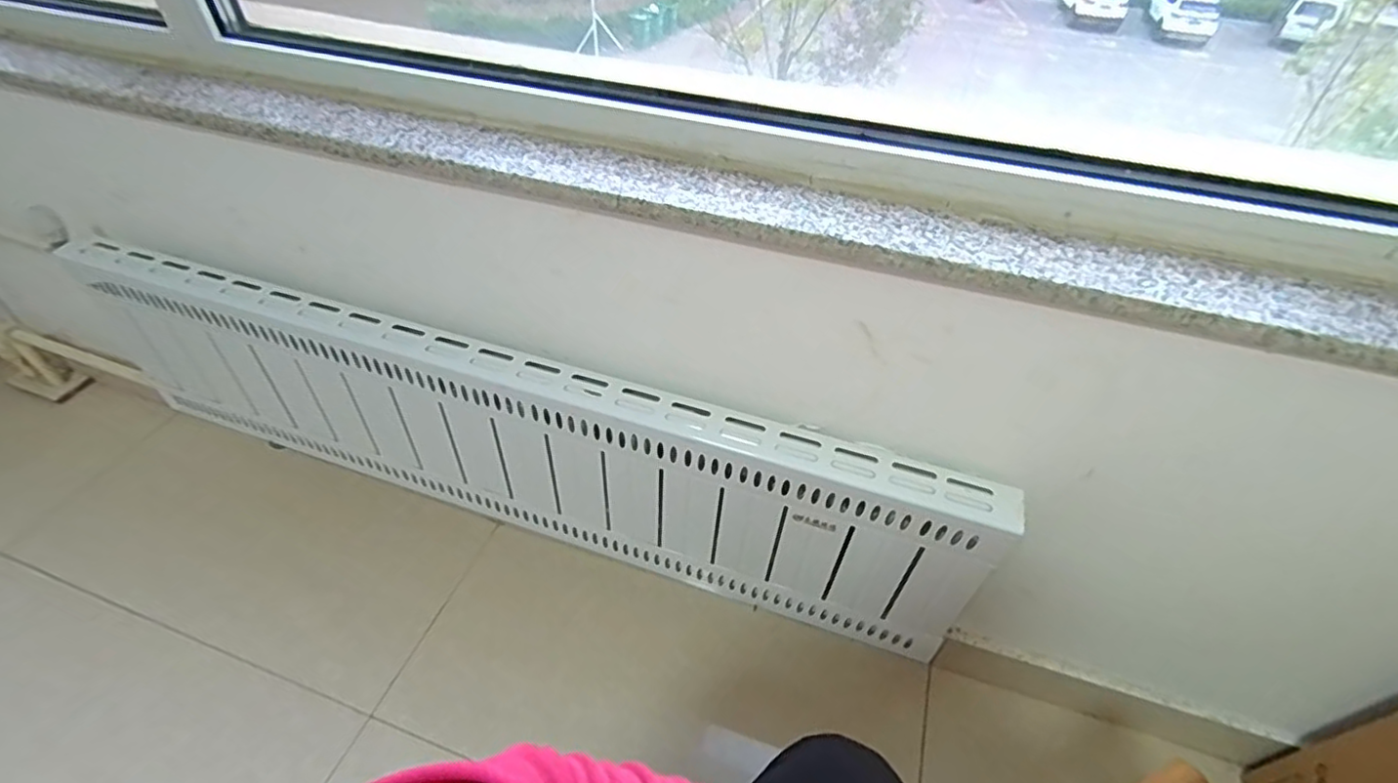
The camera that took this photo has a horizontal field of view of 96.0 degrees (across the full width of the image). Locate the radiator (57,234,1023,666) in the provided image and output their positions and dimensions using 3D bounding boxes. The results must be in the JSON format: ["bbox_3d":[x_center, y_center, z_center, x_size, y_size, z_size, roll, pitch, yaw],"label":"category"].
[{"bbox_3d":[-0.335,0.057,0.921,1.424,0.337,0.072,15,47,12],"label":"radiator"}]

